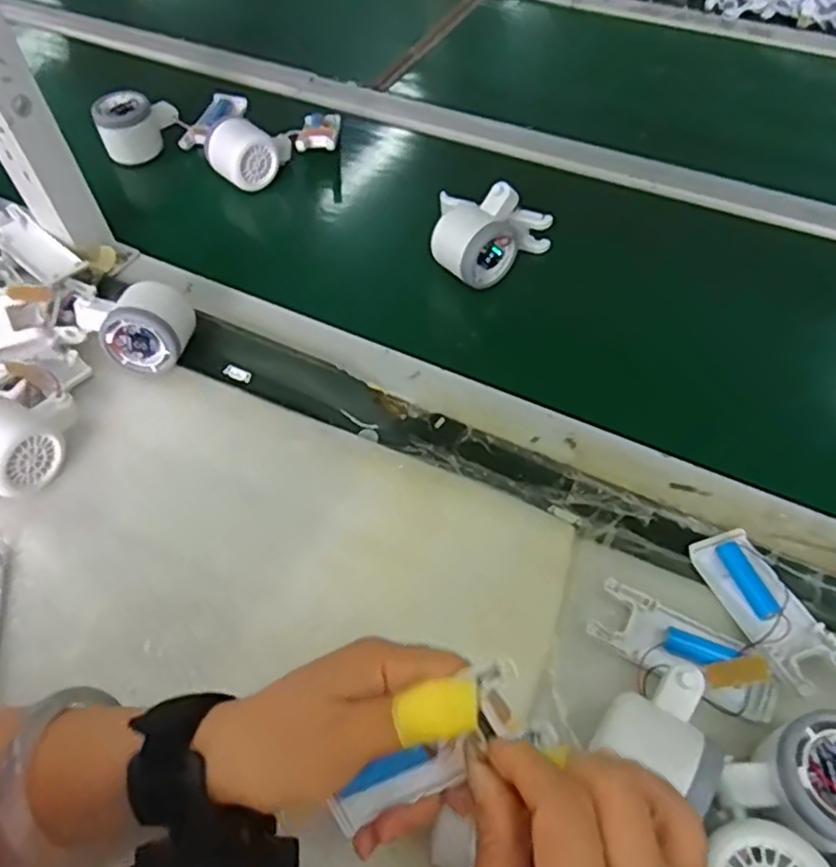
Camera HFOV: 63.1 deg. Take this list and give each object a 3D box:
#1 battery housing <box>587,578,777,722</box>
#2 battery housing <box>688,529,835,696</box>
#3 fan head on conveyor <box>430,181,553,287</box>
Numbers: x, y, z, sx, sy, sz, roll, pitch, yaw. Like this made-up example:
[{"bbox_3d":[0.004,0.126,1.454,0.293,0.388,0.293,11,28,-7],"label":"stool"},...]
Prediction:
[{"bbox_3d":[0.154,0.124,0.393,0.103,0.021,0.042,25,58,17],"label":"battery housing"},{"bbox_3d":[0.206,0.103,0.402,0.040,0.019,0.103,-16,42,-11],"label":"battery housing"},{"bbox_3d":[0.061,-0.177,0.594,0.100,0.071,0.058,-33,60,-21],"label":"fan head on conveyor"}]

